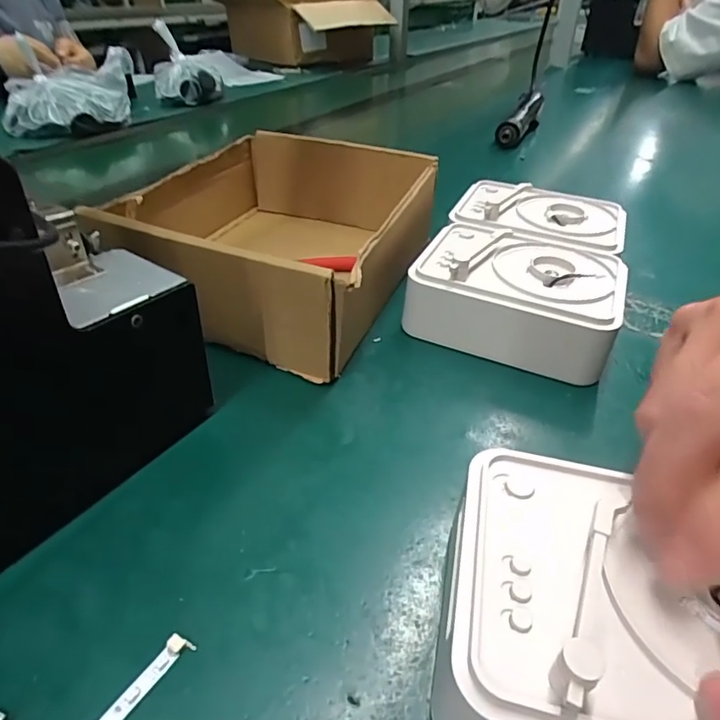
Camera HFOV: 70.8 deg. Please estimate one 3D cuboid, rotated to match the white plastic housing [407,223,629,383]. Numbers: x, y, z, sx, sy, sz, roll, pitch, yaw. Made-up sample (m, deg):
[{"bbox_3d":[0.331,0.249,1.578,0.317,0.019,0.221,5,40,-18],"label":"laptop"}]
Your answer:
[{"bbox_3d":[0.100,-0.042,0.332,0.126,0.048,0.107,19,42,18],"label":"white plastic housing"}]

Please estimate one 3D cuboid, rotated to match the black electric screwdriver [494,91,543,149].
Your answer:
[{"bbox_3d":[0.240,-0.354,0.749,0.033,0.036,0.213,17,40,20],"label":"black electric screwdriver"}]

